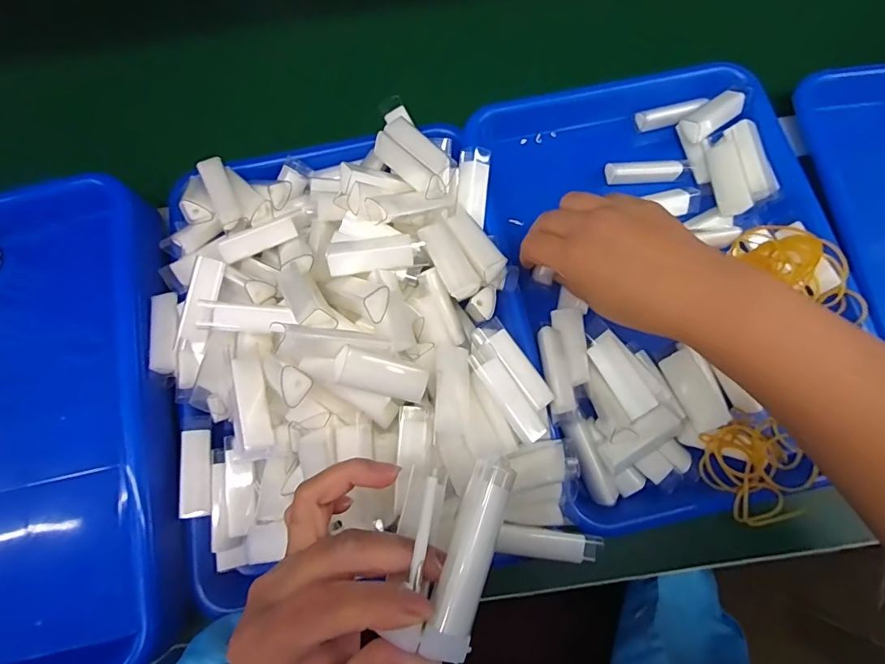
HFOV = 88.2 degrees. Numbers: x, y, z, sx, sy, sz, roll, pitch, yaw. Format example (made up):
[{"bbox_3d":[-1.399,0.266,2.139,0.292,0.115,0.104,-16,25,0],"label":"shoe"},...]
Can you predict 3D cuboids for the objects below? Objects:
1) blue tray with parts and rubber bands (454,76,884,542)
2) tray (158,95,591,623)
[{"bbox_3d":[0.165,-0.043,0.342,0.241,0.044,0.337,-10,76,-1],"label":"blue tray with parts and rubber bands"},{"bbox_3d":[-0.068,-0.002,0.295,0.253,0.081,0.324,-11,76,-1],"label":"tray"}]

